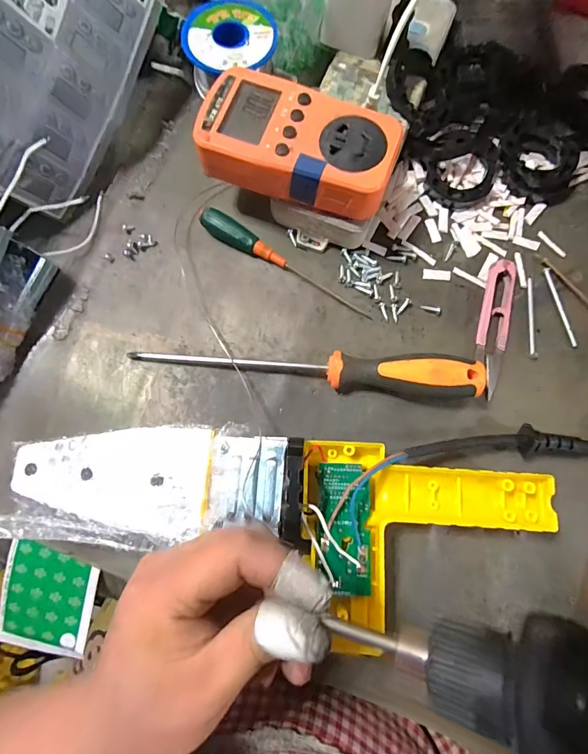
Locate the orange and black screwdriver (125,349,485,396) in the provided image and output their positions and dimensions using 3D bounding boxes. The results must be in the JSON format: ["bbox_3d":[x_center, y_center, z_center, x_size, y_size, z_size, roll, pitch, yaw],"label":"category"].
[{"bbox_3d":[0.003,-0.006,0.267,0.240,0.029,0.023,4,78,0],"label":"orange and black screwdriver"}]

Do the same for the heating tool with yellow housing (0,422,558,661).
[{"bbox_3d":[-0.012,0.089,0.232,0.325,0.040,0.106,5,78,-1],"label":"heating tool with yellow housing"}]

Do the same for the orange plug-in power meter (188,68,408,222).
[{"bbox_3d":[0.003,-0.153,0.258,0.124,0.026,0.064,17,79,3],"label":"orange plug-in power meter"}]

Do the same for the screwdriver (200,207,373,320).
[{"bbox_3d":[-0.008,-0.081,0.290,0.142,0.016,0.017,35,80,6],"label":"screwdriver"}]

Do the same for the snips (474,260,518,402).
[{"bbox_3d":[0.147,-0.037,0.286,0.023,0.007,0.103,15,79,3],"label":"snips"}]

